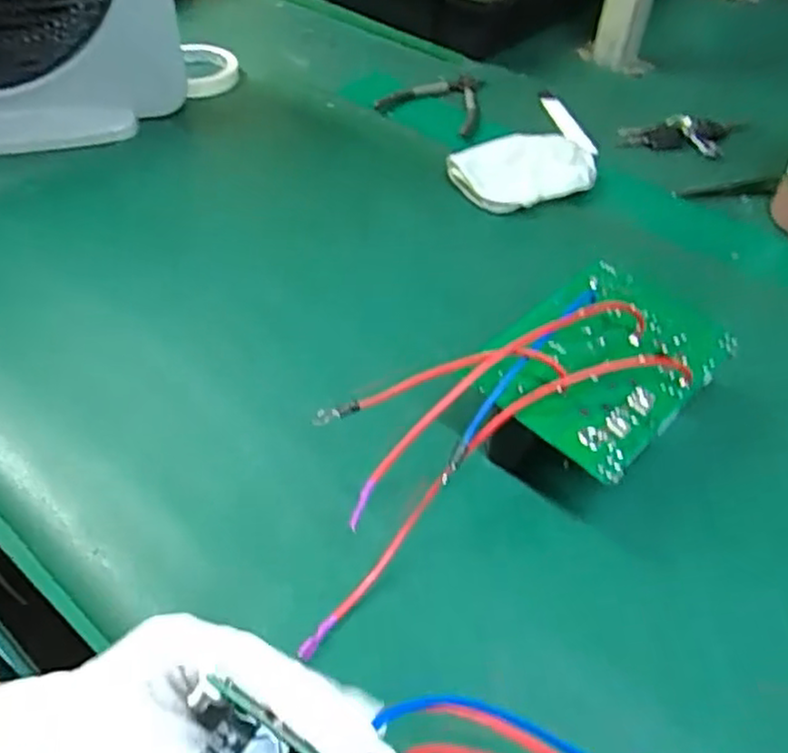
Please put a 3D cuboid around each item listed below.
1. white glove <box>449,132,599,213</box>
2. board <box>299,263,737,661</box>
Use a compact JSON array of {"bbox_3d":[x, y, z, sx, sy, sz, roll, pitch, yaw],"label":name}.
[{"bbox_3d":[0.125,-0.194,0.664,0.139,0.029,0.082,-15,50,-17],"label":"white glove"},{"bbox_3d":[0.069,0.030,0.422,0.308,0.075,0.130,-26,54,-24],"label":"board"}]

